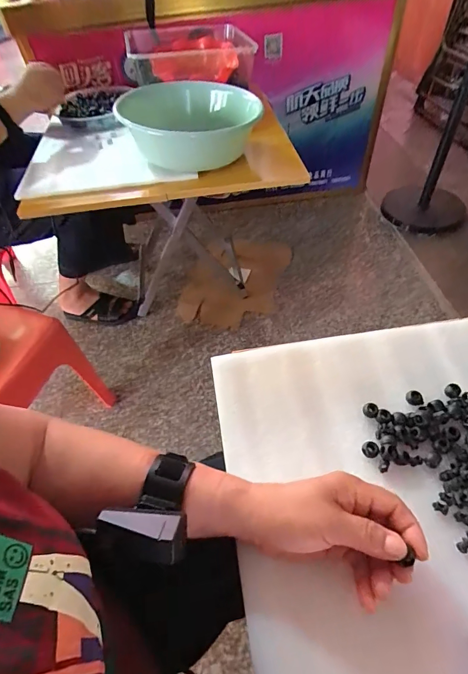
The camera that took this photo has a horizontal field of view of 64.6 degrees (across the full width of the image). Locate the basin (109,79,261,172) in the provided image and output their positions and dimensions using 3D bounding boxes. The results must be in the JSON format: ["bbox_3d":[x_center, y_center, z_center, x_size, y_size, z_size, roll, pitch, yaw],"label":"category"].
[{"bbox_3d":[-0.118,-0.483,0.835,0.336,0.110,0.336,-2,51,3],"label":"basin"}]

